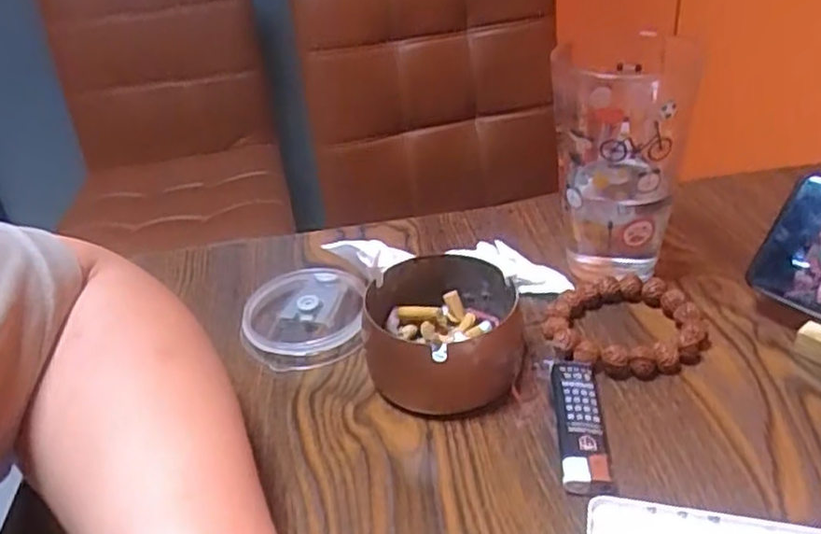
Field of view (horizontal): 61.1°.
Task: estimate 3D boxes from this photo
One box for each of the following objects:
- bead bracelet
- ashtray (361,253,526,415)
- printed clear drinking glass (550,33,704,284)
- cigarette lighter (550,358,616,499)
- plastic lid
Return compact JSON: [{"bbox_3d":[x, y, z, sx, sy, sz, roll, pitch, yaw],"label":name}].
[{"bbox_3d":[0.124,0.033,0.406,0.089,0.016,0.077,0,34,9],"label":"bead bracelet"},{"bbox_3d":[0.019,0.037,0.389,0.087,0.046,0.086,-4,33,3],"label":"ashtray"},{"bbox_3d":[0.121,-0.063,0.422,0.071,0.160,0.067,0,34,8],"label":"printed clear drinking glass"},{"bbox_3d":[0.084,0.078,0.347,0.023,0.012,0.084,-1,34,8],"label":"cigarette lighter"},{"bbox_3d":[-0.066,0.032,0.435,0.075,0.018,0.078,-8,33,-3],"label":"plastic lid"}]

